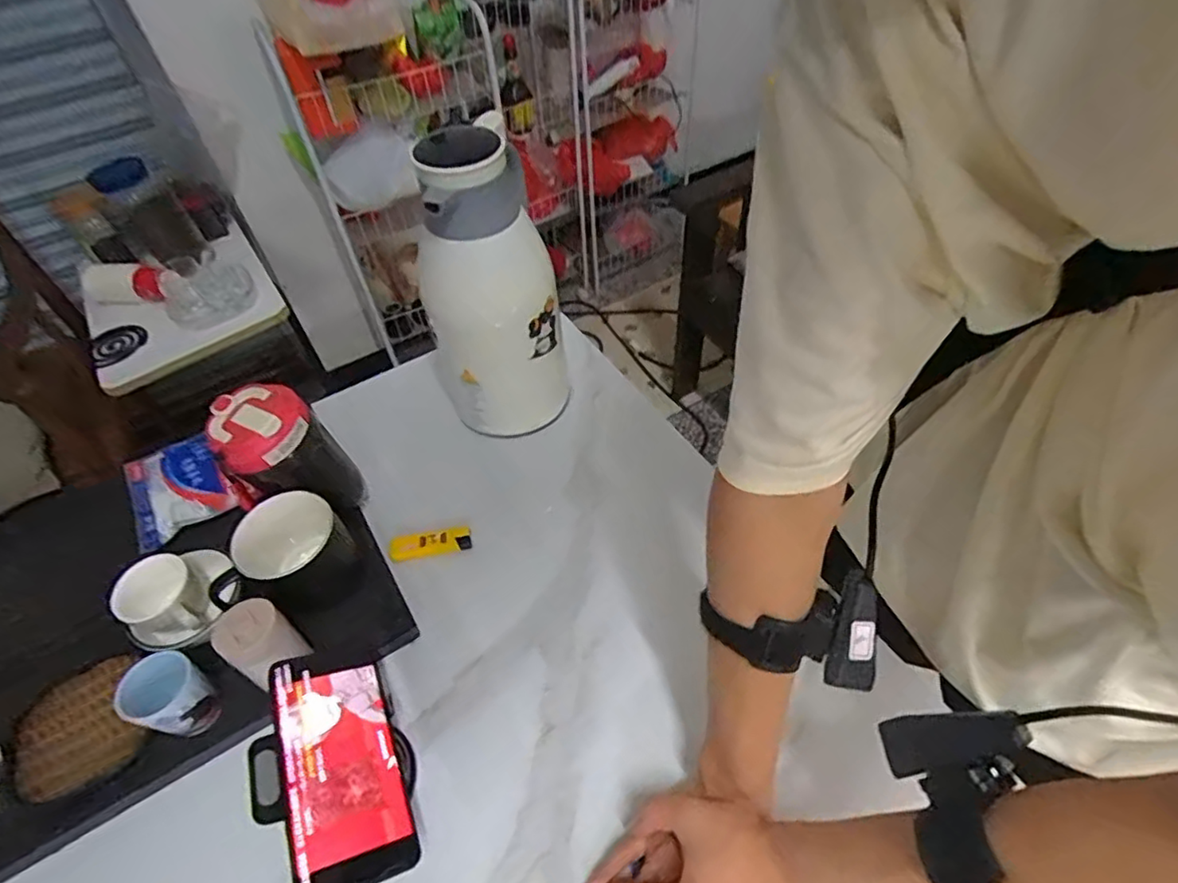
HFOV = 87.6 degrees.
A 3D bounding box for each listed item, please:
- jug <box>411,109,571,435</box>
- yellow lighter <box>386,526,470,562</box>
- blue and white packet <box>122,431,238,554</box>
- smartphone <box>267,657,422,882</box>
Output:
[{"bbox_3d":[-0.108,-0.161,0.664,0.127,0.315,0.159,-13,51,-7],"label":"jug"},{"bbox_3d":[-0.164,0.107,0.634,0.083,0.013,0.030,-9,51,-4],"label":"yellow lighter"},{"bbox_3d":[-0.445,0.046,0.665,0.095,0.020,0.127,-30,55,-19],"label":"blue and white packet"},{"bbox_3d":[-0.177,0.227,0.437,0.077,0.007,0.159,-2,46,-34],"label":"smartphone"}]

